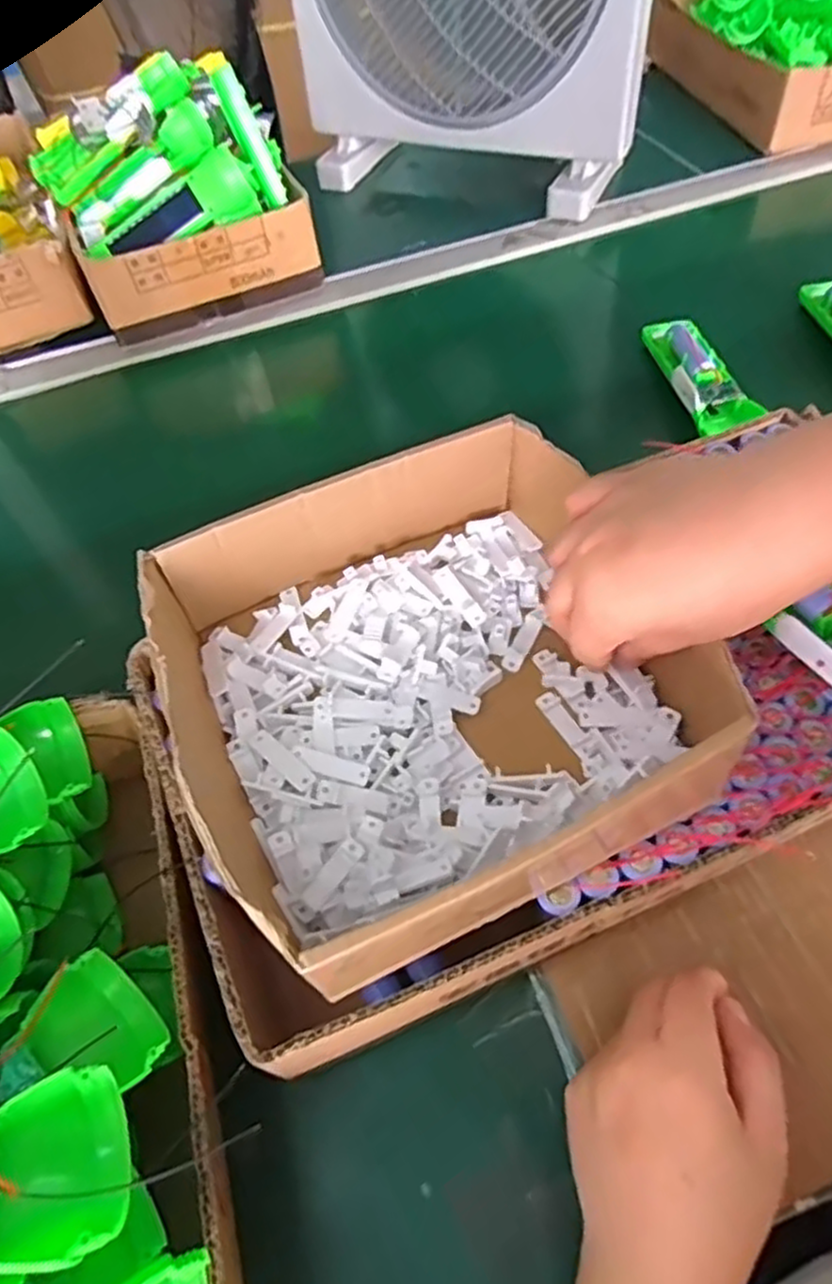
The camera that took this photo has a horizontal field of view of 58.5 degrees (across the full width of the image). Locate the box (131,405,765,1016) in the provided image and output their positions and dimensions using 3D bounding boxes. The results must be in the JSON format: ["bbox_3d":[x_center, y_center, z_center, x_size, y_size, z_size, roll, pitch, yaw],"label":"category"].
[{"bbox_3d":[0.006,0.013,0.332,0.214,0.078,0.198,-28,58,-13],"label":"box"}]

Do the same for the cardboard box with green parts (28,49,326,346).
[{"bbox_3d":[-0.228,-0.424,0.700,0.217,0.143,0.202,-22,57,-10],"label":"cardboard box with green parts"}]

